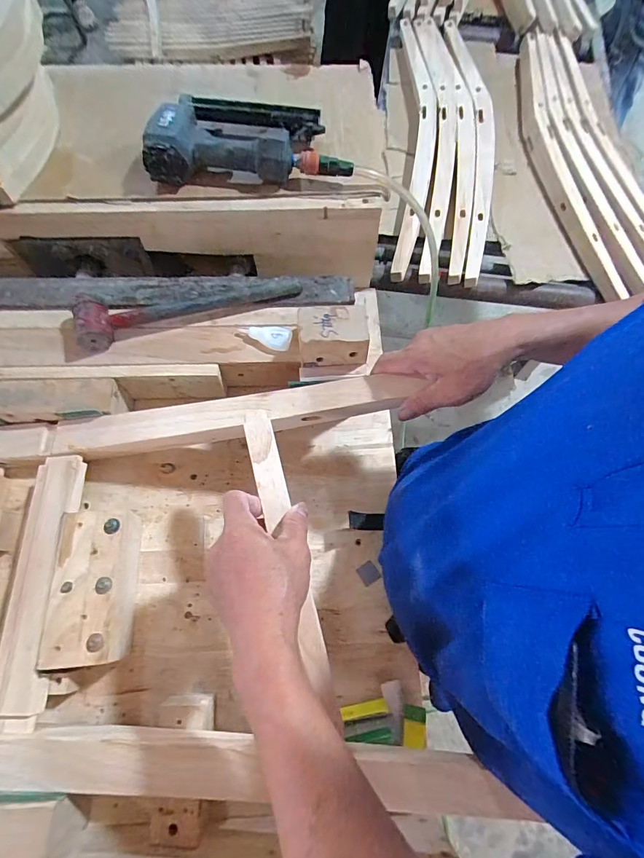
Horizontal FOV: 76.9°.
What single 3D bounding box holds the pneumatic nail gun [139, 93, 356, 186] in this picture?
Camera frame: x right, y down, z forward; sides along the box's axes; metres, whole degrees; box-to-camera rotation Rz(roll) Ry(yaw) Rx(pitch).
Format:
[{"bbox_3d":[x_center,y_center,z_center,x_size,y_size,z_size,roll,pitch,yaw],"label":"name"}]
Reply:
[{"bbox_3d":[-0.106,-0.433,0.598,0.283,0.068,0.150,-3,69,-2],"label":"pneumatic nail gun"}]

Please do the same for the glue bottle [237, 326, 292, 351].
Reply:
[{"bbox_3d":[-0.082,-0.132,0.582,0.076,0.017,0.038,0,69,-1],"label":"glue bottle"}]

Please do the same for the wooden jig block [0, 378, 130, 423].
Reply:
[{"bbox_3d":[-0.397,-0.037,0.570,0.216,0.047,0.055,-1,69,-2],"label":"wooden jig block"}]

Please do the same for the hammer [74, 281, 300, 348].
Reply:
[{"bbox_3d":[-0.190,-0.185,0.583,0.313,0.046,0.067,-18,70,-8],"label":"hammer"}]

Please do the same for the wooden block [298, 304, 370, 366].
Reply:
[{"bbox_3d":[0.012,-0.109,0.477,0.077,0.050,0.049,-3,69,-2],"label":"wooden block"}]

